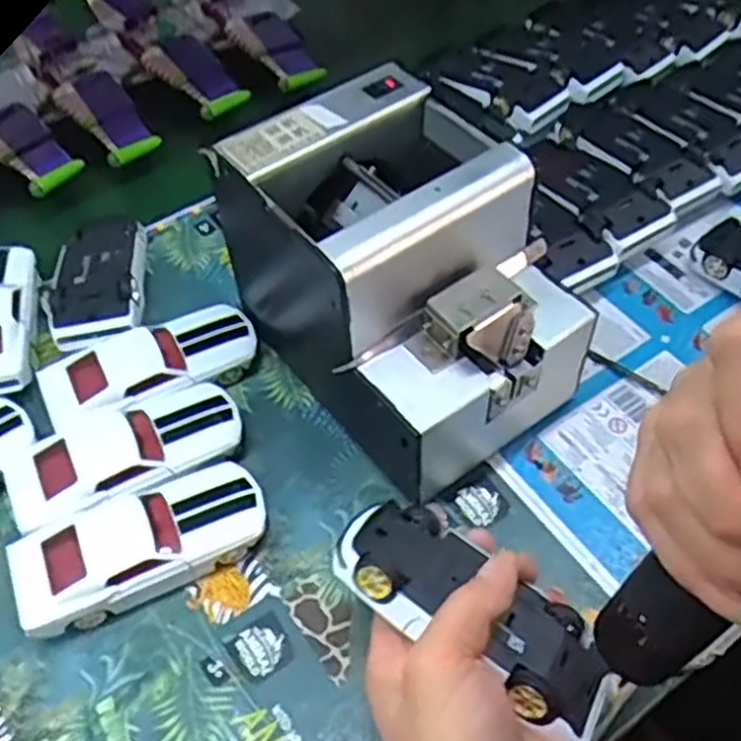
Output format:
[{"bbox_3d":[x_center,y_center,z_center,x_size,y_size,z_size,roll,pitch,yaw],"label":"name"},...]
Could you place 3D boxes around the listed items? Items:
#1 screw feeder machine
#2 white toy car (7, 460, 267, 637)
[{"bbox_3d":[0.018,-0.049,0.442,0.127,0.146,0.178,-31,58,-20],"label":"screw feeder machine"},{"bbox_3d":[-0.119,0.090,0.409,0.127,0.030,0.055,-22,54,-13],"label":"white toy car"}]

